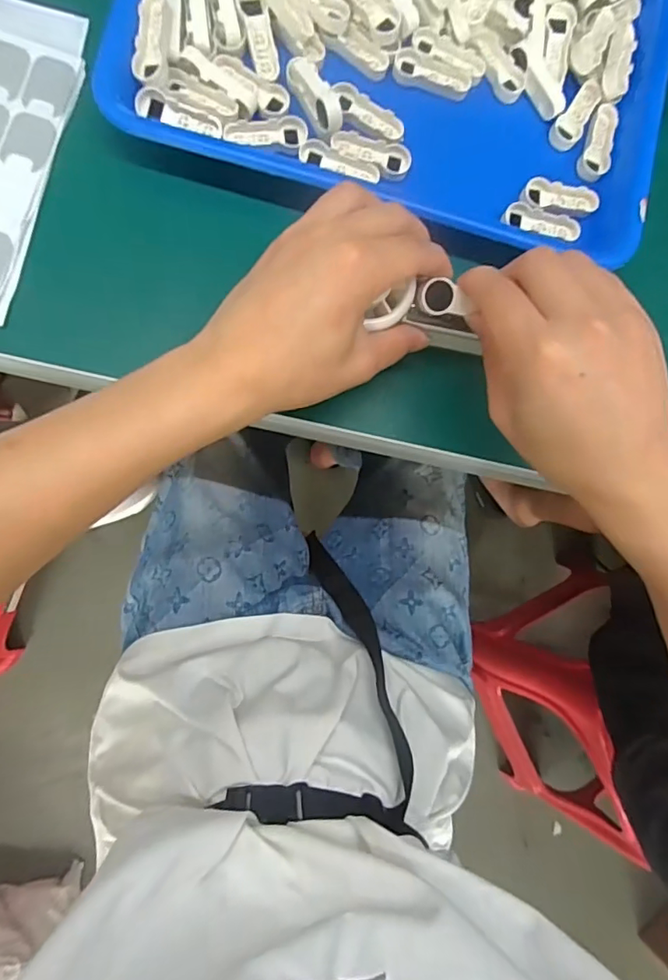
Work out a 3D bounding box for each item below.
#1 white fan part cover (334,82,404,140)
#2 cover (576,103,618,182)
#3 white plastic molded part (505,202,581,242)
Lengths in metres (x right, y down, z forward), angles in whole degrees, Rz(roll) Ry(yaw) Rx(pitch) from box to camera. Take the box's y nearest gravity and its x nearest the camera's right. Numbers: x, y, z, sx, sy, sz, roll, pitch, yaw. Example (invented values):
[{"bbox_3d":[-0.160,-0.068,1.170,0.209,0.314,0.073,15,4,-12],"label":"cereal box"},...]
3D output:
[{"bbox_3d":[0.021,-0.234,0.324,0.049,0.005,0.019,32,83,-4],"label":"white fan part cover"},{"bbox_3d":[0.178,-0.231,0.347,0.020,0.007,0.052,18,82,-6],"label":"cover"},{"bbox_3d":[0.137,-0.174,0.339,0.049,0.010,0.013,17,85,-6],"label":"white plastic molded part"}]

